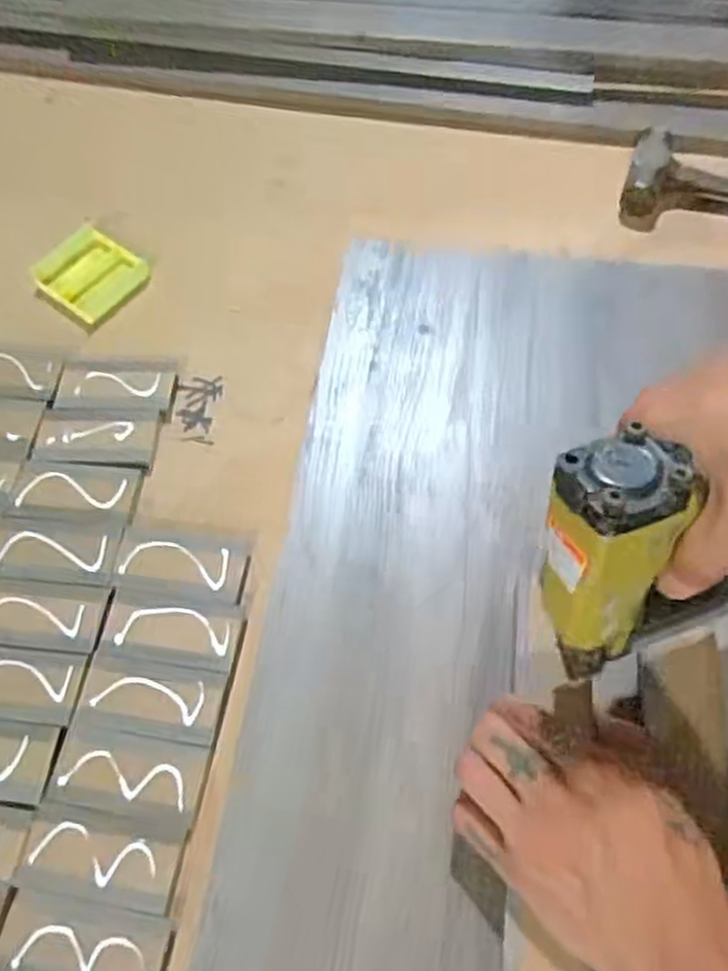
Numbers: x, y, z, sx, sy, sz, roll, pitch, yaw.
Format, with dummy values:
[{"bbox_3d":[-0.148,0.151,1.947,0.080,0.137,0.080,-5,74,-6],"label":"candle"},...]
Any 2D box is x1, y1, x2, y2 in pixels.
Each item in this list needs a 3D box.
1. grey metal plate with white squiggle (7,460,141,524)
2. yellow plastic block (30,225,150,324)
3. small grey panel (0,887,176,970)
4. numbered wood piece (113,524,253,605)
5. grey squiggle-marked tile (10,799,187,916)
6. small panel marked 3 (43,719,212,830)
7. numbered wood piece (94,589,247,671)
[{"bbox_3d":[-0.184,0.002,0.492,0.077,0.004,0.040,5,62,4],"label":"grey metal plate with white squiggle"},{"bbox_3d":[-0.211,-0.163,0.592,0.075,0.015,0.064,34,67,18],"label":"yellow plastic block"},{"bbox_3d":[-0.137,0.223,0.368,0.081,0.004,0.040,9,62,6],"label":"small grey panel"},{"bbox_3d":[-0.111,0.049,0.465,0.078,0.005,0.044,7,62,5],"label":"numbered wood piece"},{"bbox_3d":[-0.134,0.187,0.388,0.080,0.004,0.039,9,62,6],"label":"grey squiggle-marked tile"},{"bbox_3d":[-0.125,0.152,0.407,0.080,0.004,0.043,9,62,6],"label":"small panel marked 3"},{"bbox_3d":[-0.112,0.084,0.444,0.081,0.004,0.038,8,62,6],"label":"numbered wood piece"}]

